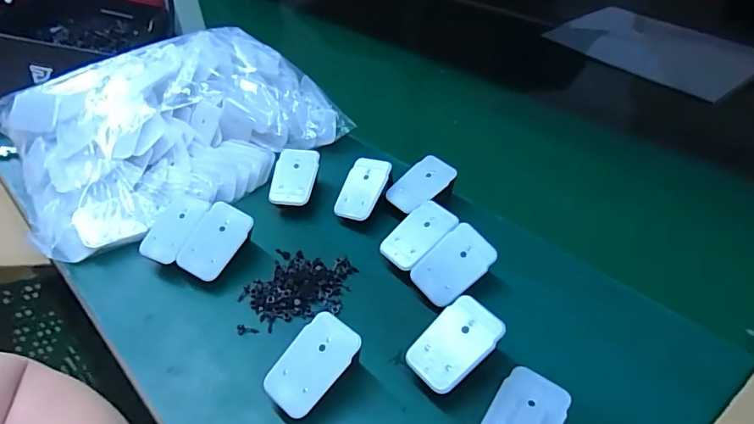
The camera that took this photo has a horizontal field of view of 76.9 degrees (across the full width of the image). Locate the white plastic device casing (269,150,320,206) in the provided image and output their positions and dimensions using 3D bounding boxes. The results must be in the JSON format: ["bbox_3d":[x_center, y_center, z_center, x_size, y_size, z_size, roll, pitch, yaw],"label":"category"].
[{"bbox_3d":[-0.089,-0.038,0.511,0.045,0.005,0.068,9,62,8],"label":"white plastic device casing"}]

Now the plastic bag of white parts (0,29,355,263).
[{"bbox_3d":[-0.254,-0.109,0.566,0.336,0.116,0.279,-31,51,-32],"label":"plastic bag of white parts"}]

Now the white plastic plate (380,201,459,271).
[{"bbox_3d":[0.039,0.021,0.438,0.070,0.007,0.052,-42,43,-12],"label":"white plastic plate"}]

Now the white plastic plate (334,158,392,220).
[{"bbox_3d":[-0.016,-0.025,0.491,0.044,0.008,0.071,18,67,23],"label":"white plastic plate"}]

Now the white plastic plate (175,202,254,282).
[{"bbox_3d":[-0.152,0.026,0.441,0.047,0.006,0.071,29,67,9],"label":"white plastic plate"}]

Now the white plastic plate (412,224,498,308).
[{"bbox_3d":[0.067,0.046,0.410,0.070,0.004,0.045,-42,68,-8],"label":"white plastic plate"}]

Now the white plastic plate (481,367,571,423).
[{"bbox_3d":[0.105,0.144,0.335,0.045,0.004,0.068,27,50,26],"label":"white plastic plate"}]

